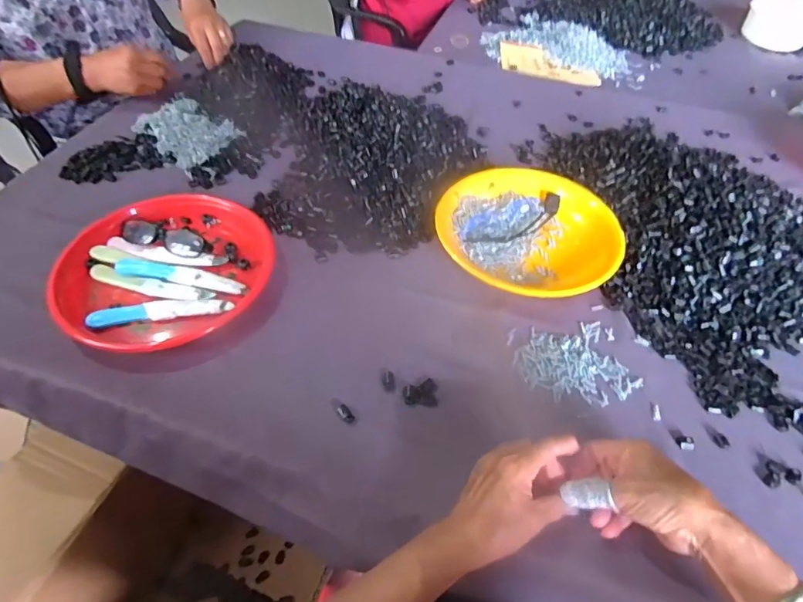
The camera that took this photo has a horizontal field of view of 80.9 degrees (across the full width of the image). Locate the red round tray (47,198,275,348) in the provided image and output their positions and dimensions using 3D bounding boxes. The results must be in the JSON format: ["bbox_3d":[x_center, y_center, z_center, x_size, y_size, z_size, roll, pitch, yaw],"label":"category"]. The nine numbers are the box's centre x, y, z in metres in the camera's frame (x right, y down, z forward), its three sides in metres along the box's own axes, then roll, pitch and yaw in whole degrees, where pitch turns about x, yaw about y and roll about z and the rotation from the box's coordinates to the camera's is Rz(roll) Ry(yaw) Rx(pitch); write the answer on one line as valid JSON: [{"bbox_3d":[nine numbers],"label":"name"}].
[{"bbox_3d":[-0.297,-0.045,0.590,0.241,0.040,0.231,1,51,-2],"label":"red round tray"}]

